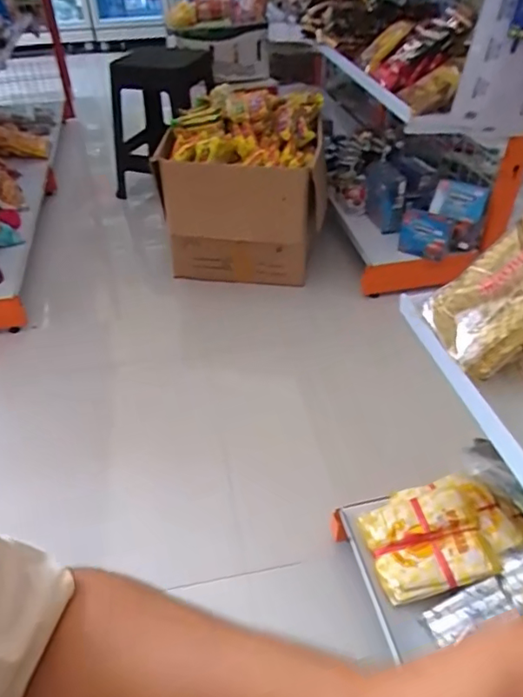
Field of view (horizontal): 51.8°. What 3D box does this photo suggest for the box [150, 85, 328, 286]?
[{"bbox_3d":[-0.027,-0.489,1.640,0.447,0.409,0.462,8,41,11],"label":"box"}]

